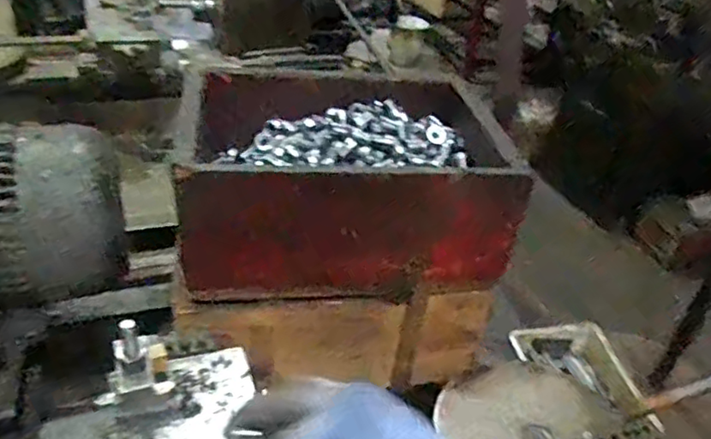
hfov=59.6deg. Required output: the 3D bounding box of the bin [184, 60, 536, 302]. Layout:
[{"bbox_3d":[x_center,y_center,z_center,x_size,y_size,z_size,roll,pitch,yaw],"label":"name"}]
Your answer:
[{"bbox_3d":[-0.018,-0.052,0.715,0.336,0.152,0.247,0,35,-9],"label":"bin"}]

